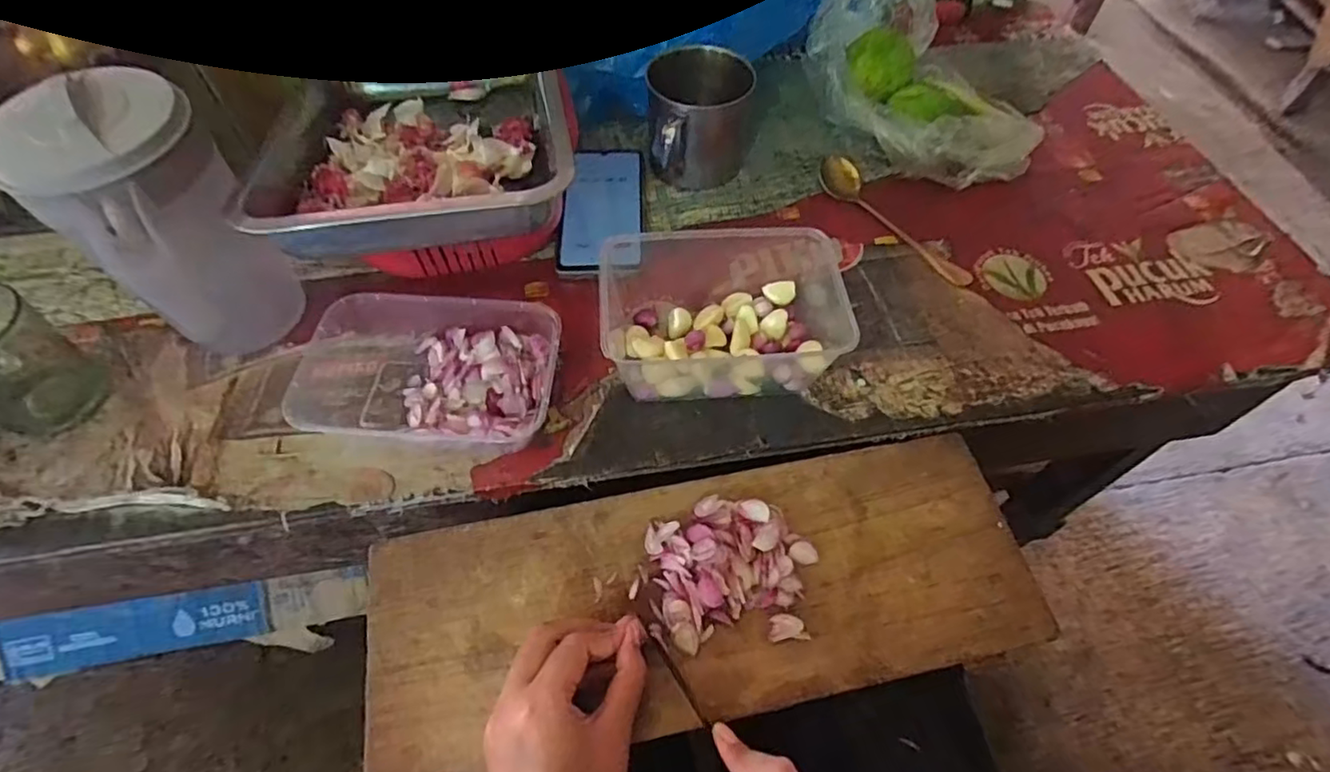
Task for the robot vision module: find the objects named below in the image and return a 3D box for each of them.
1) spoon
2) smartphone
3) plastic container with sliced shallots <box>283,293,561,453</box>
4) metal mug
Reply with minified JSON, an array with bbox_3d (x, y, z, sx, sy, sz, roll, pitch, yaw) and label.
[{"bbox_3d":[0.212,-0.155,0.571,0.038,0.021,0.176,-34,64,-21],"label":"spoon"},{"bbox_3d":[-0.055,-0.162,0.574,0.071,0.013,0.156,1,57,-1],"label":"smartphone"},{"bbox_3d":[-0.176,-0.007,0.454,0.192,0.043,0.113,4,57,1],"label":"plastic container with sliced shallots"},{"bbox_3d":[0.032,-0.239,0.573,0.094,0.104,0.091,-3,57,-4],"label":"metal mug"}]

